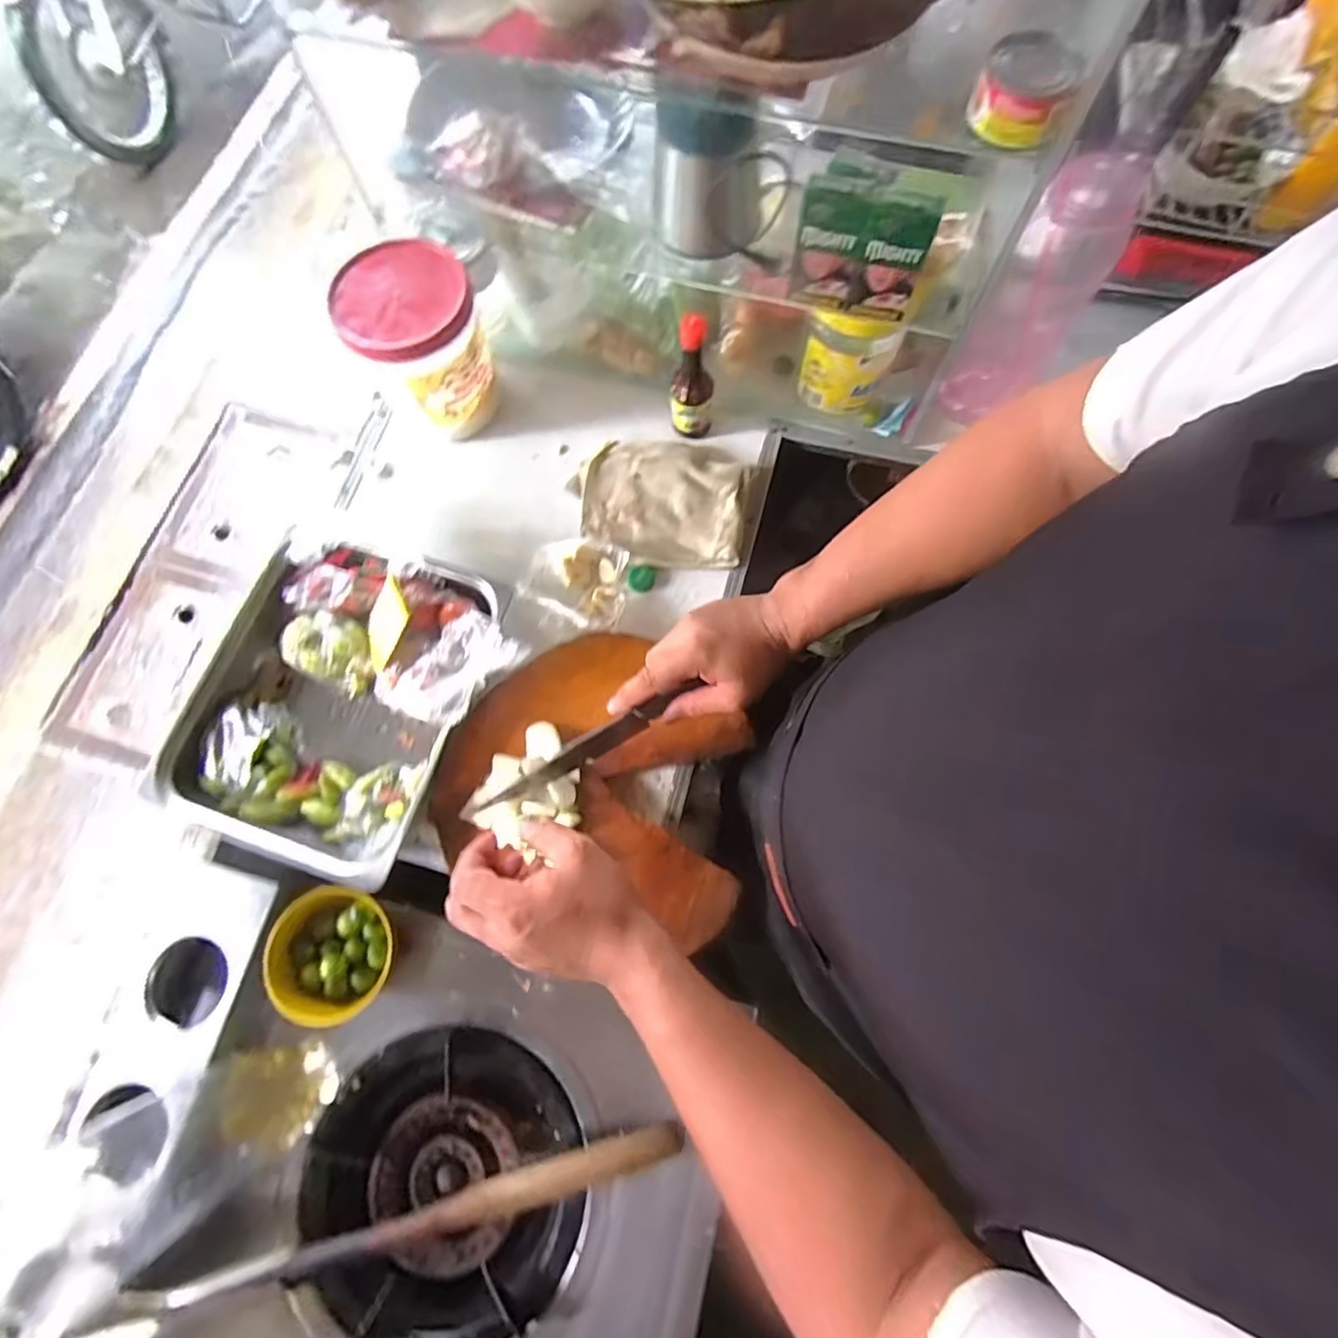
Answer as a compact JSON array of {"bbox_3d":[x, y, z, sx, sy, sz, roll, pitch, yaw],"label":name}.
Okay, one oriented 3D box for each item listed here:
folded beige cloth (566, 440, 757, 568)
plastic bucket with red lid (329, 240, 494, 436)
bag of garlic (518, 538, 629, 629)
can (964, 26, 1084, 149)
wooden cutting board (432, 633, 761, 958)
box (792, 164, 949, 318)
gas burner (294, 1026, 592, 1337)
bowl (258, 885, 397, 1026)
[{"bbox_3d":[-0.010,-0.190,0.710,0.195,0.036,0.144,6,74,1],"label":"folded beige cloth"},{"bbox_3d":[-0.260,-0.349,0.668,0.129,0.127,0.143,-41,78,-11],"label":"plastic bucket with red lid"},{"bbox_3d":[-0.103,-0.092,0.676,0.111,0.046,0.095,13,75,4],"label":"bag of garlic"},{"bbox_3d":[0.240,-0.392,0.424,0.061,0.038,0.060,23,75,6],"label":"can"},{"bbox_3d":[-0.063,0.095,0.619,0.302,0.040,0.260,16,75,4],"label":"wooden cutting board"},{"bbox_3d":[0.167,-0.368,0.542,0.109,0.103,0.030,15,75,4],"label":"box"},{"bbox_3d":[-0.199,0.466,0.554,0.239,0.052,0.243,0,74,0],"label":"gas burner"},{"bbox_3d":[-0.316,0.269,0.596,0.103,0.066,0.112,0,74,0],"label":"bowl"}]

